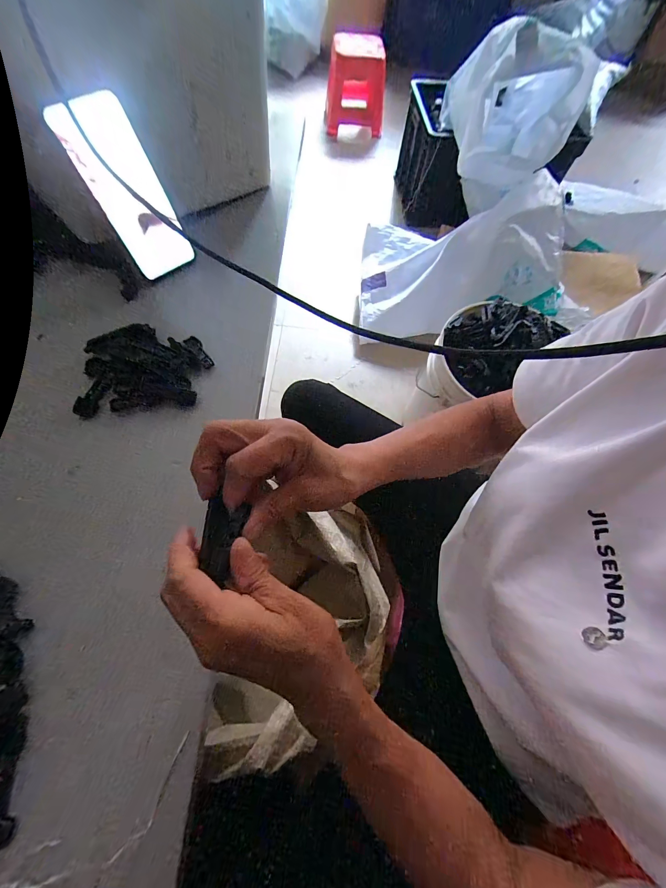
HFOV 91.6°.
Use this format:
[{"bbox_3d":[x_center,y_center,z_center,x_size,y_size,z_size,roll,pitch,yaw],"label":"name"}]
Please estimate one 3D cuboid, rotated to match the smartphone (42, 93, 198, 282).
[{"bbox_3d":[-0.227,-0.281,0.369,0.073,0.156,0.015,-40,54,-18],"label":"smartphone"}]

